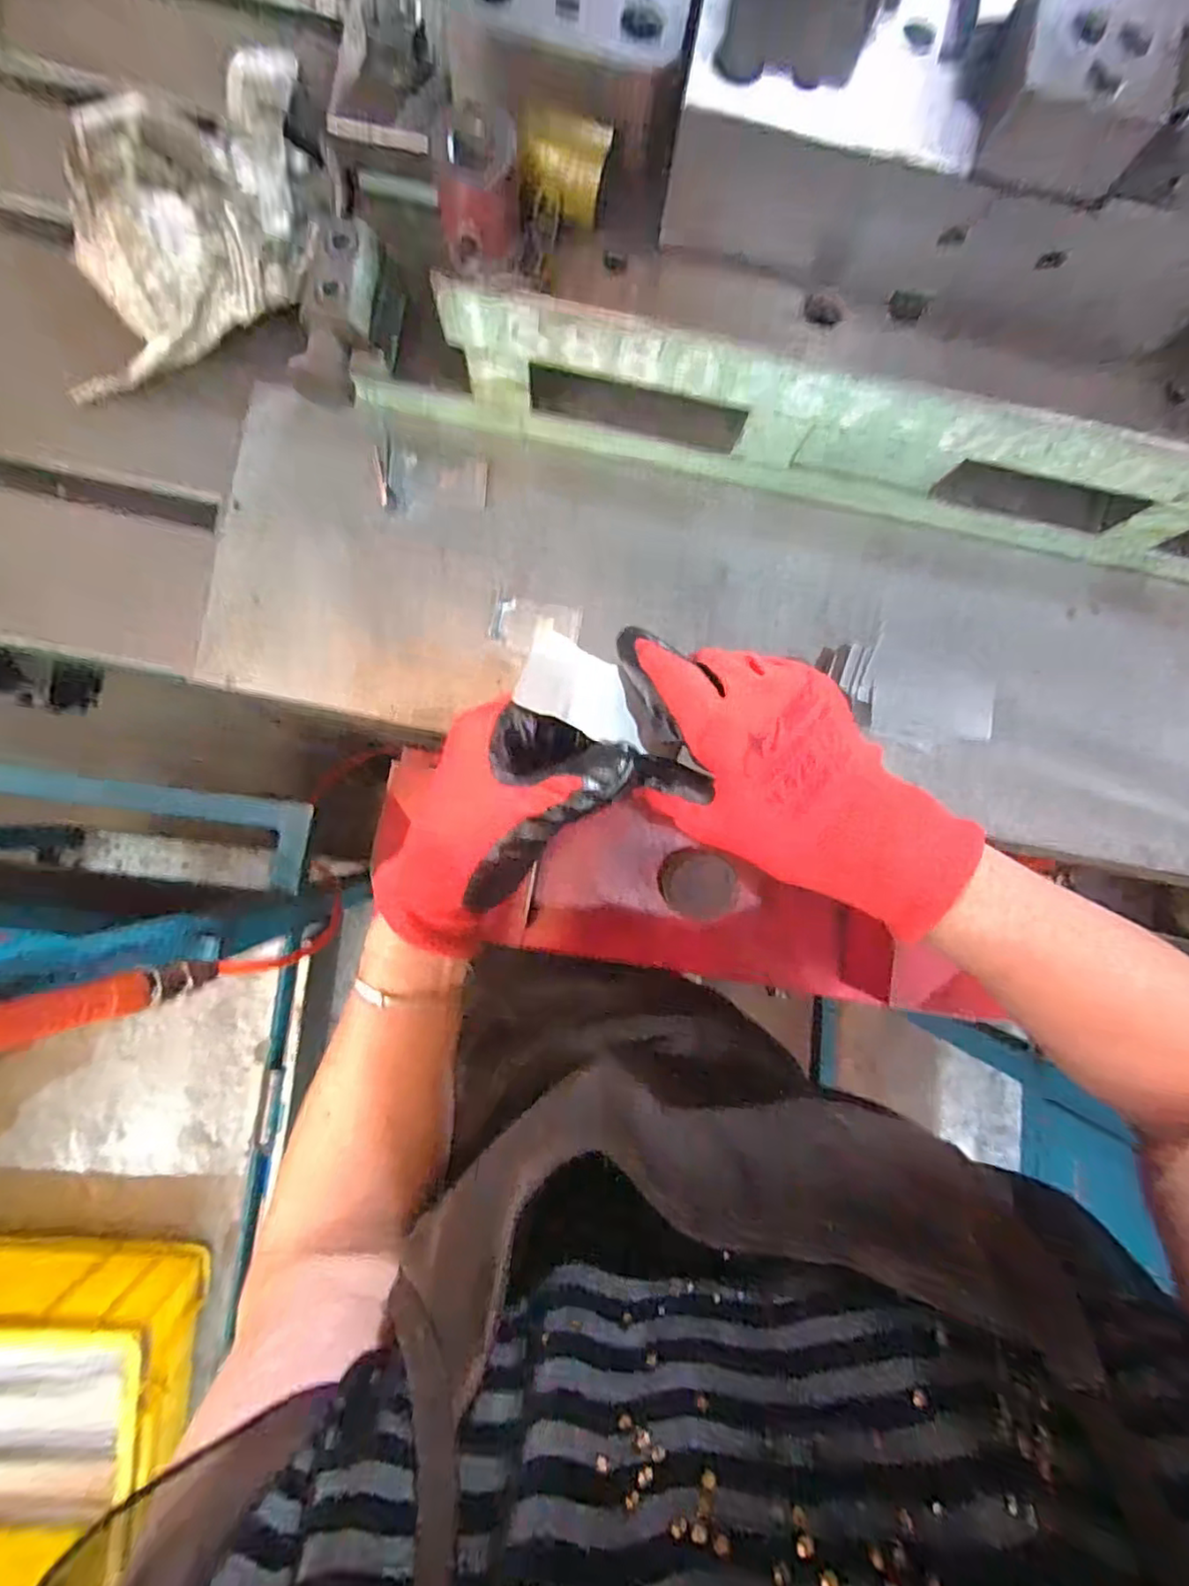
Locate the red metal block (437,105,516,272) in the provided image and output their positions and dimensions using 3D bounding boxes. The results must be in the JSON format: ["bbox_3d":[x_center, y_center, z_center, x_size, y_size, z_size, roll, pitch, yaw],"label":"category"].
[{"bbox_3d":[-0.054,-0.280,0.299,0.035,0.036,0.043,4,86,-3],"label":"red metal block"}]

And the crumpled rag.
[{"bbox_3d":[-0.275,-0.379,0.423,0.220,0.052,0.150,-24,92,-3],"label":"crumpled rag"}]

